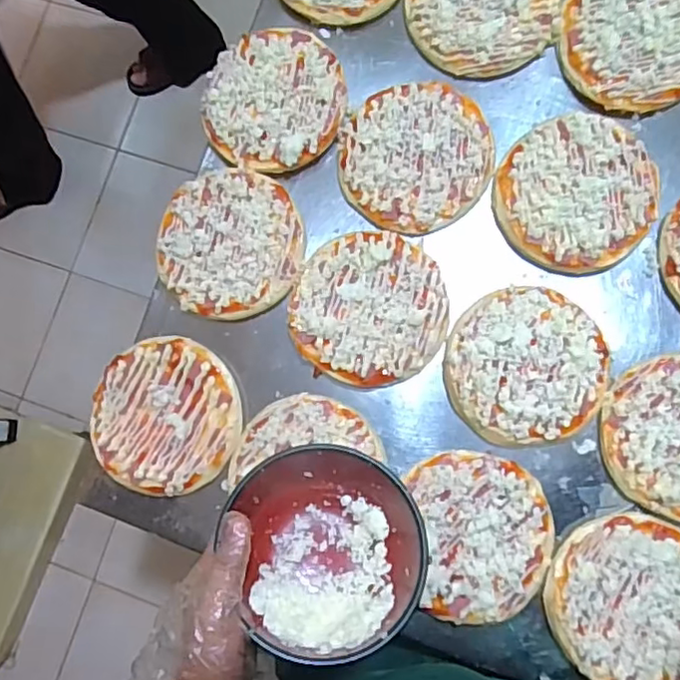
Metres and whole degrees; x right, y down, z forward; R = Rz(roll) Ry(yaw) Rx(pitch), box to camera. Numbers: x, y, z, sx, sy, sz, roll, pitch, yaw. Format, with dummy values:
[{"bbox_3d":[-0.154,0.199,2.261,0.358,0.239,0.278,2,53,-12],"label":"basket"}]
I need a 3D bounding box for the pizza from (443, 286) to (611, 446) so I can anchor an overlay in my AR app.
[{"bbox_3d":[0.172,0.023,0.572,0.142,0.025,0.139,-4,83,4],"label":"pizza"}]

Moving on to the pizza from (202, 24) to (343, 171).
[{"bbox_3d":[-0.067,-0.245,0.626,0.140,0.013,0.146,1,84,4],"label":"pizza"}]

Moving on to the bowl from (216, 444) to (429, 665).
[{"bbox_3d":[-0.010,0.146,0.450,0.152,0.072,0.152,2,59,-4],"label":"bowl"}]

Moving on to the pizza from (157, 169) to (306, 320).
[{"bbox_3d":[-0.110,-0.096,0.612,0.143,0.012,0.145,1,84,4],"label":"pizza"}]

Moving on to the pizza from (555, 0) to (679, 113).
[{"bbox_3d":[0.291,-0.299,0.600,0.139,0.026,0.147,0,83,4],"label":"pizza"}]

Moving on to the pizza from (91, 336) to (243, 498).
[{"bbox_3d":[-0.170,0.074,0.600,0.144,0.009,0.148,0,83,4],"label":"pizza"}]

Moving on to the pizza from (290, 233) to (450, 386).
[{"bbox_3d":[0.028,-0.032,0.587,0.147,0.015,0.146,28,86,7],"label":"pizza"}]

